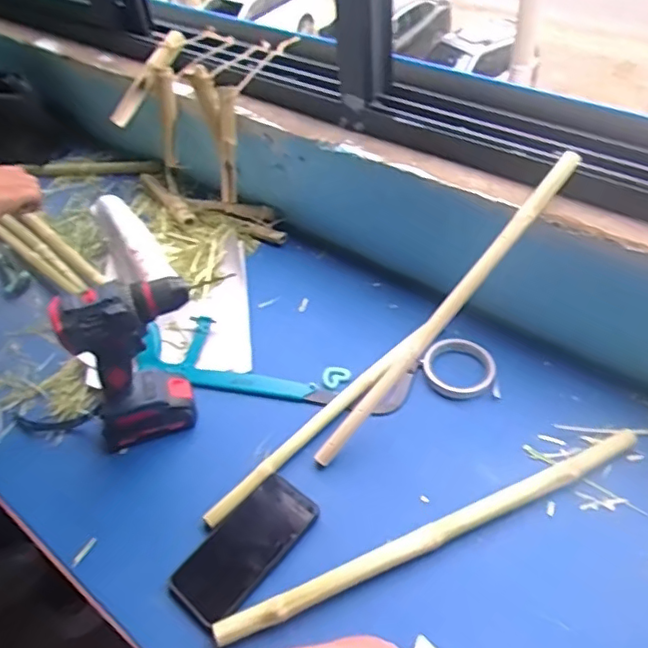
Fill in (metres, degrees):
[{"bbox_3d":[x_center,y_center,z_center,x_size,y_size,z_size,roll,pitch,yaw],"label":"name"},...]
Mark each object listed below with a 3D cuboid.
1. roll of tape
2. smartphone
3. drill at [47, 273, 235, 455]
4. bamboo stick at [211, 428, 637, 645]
[{"bbox_3d":[0.181,0.055,0.799,0.094,0.019,0.099,-3,48,3],"label":"roll of tape"},{"bbox_3d":[-0.085,0.239,0.642,0.079,0.006,0.165,29,56,28],"label":"smartphone"},{"bbox_3d":[-0.214,0.047,0.701,0.166,0.221,0.077,-8,48,-2],"label":"drill"},{"bbox_3d":[0.131,0.225,0.645,0.515,0.019,0.029,-21,49,-14],"label":"bamboo stick"}]

